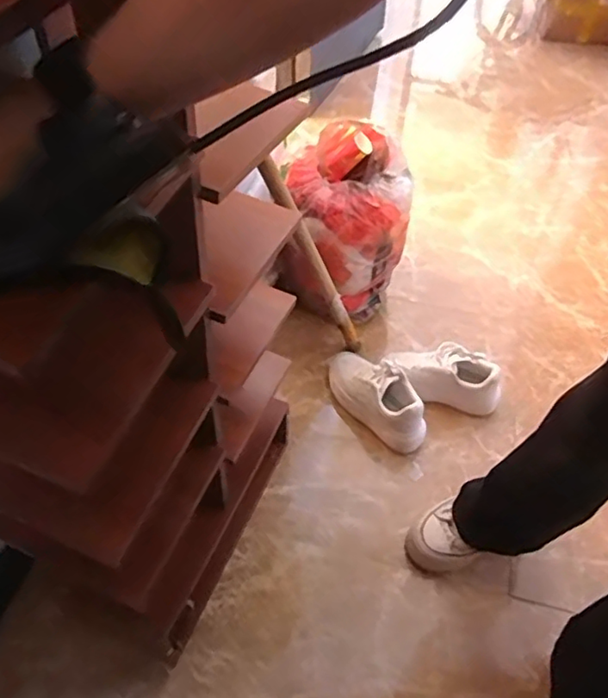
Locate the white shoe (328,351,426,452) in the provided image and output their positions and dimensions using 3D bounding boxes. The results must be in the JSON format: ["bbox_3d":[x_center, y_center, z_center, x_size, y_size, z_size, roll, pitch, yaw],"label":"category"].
[{"bbox_3d":[0.133,0.079,1.045,0.086,0.097,0.225,-34,58,-26],"label":"white shoe"}]

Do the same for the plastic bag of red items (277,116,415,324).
[{"bbox_3d":[0.070,-0.232,1.121,0.231,0.341,0.191,-19,52,-17],"label":"plastic bag of red items"}]

